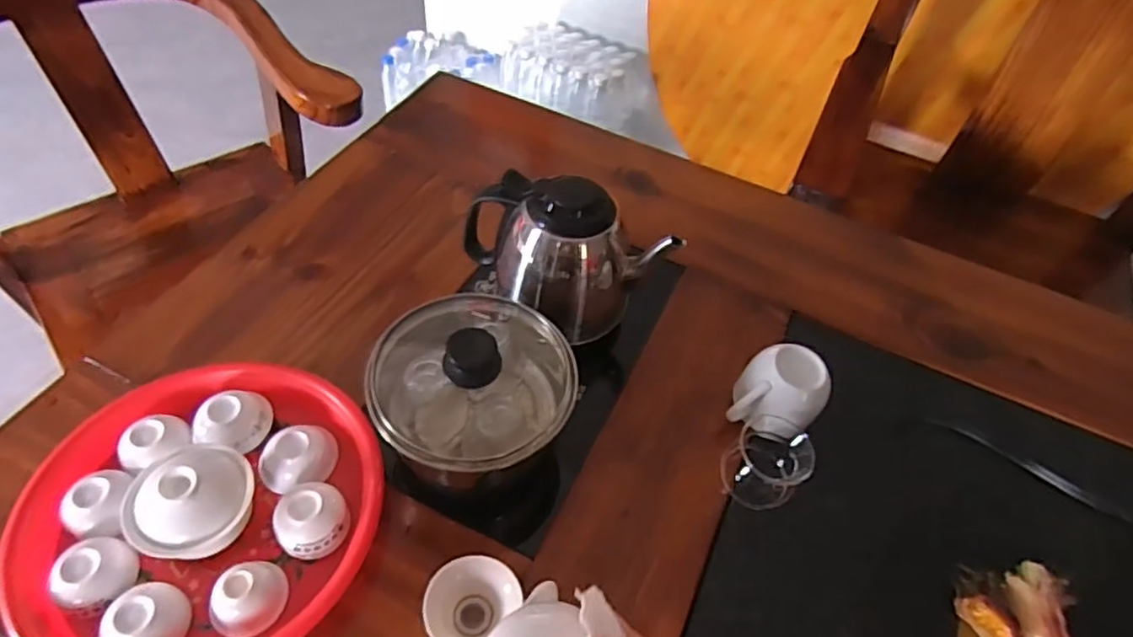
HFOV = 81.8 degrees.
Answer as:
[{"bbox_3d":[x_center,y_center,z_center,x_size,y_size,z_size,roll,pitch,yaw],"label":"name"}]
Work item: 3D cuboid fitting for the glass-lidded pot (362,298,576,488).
[{"bbox_3d":[-0.074,0.055,0.534,0.156,0.119,0.128,6,52,0],"label":"glass-lidded pot"}]

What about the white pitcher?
[{"bbox_3d":[0.195,0.069,0.595,0.076,0.065,0.076,2,52,-3],"label":"white pitcher"}]

